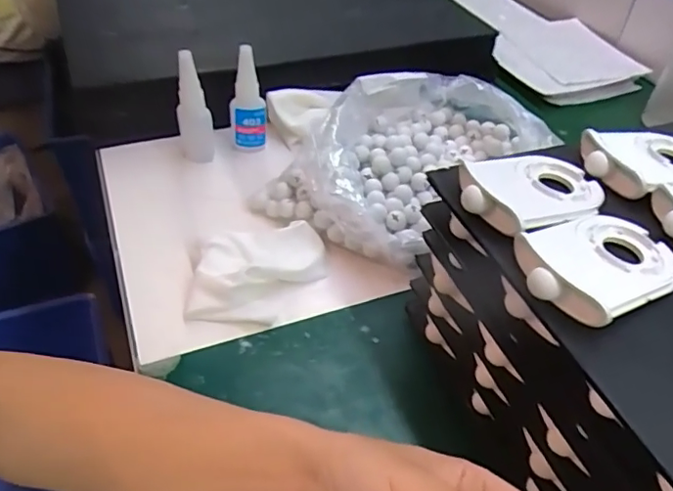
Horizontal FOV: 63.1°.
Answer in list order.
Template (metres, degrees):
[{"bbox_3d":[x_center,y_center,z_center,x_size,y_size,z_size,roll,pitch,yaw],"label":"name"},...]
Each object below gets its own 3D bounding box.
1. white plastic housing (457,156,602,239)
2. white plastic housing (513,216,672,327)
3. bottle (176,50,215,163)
[{"bbox_3d":[0.113,-0.034,0.311,0.088,0.020,0.056,-12,47,-17],"label":"white plastic housing"},{"bbox_3d":[0.133,0.006,0.275,0.085,0.019,0.058,-20,49,-23],"label":"white plastic housing"},{"bbox_3d":[-0.133,-0.129,0.495,0.029,0.103,0.032,-14,47,-18],"label":"bottle"}]

